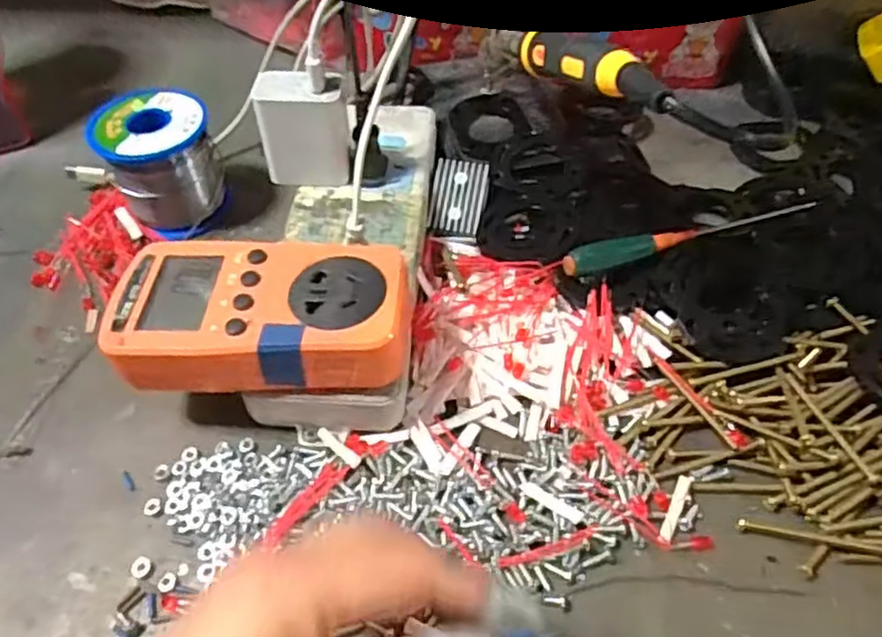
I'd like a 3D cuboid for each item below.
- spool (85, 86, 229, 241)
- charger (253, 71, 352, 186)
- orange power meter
[{"bbox_3d":[-0.166,-0.094,0.411,0.060,0.069,0.062,-1,53,1],"label":"spool"},{"bbox_3d":[-0.073,-0.101,0.374,0.049,0.059,0.025,7,53,7],"label":"charger"},{"bbox_3d":[-0.078,-0.002,0.303,0.125,0.029,0.066,1,51,1],"label":"orange power meter"}]

